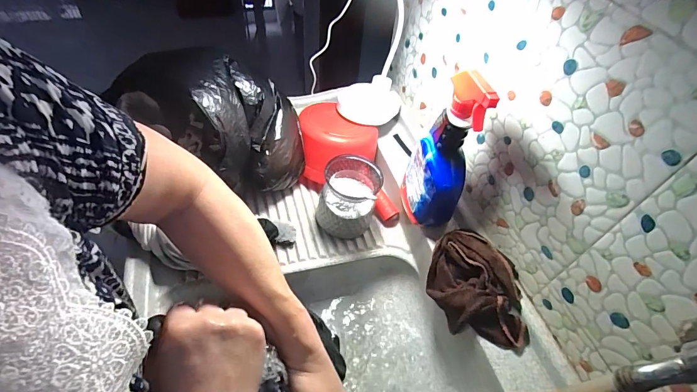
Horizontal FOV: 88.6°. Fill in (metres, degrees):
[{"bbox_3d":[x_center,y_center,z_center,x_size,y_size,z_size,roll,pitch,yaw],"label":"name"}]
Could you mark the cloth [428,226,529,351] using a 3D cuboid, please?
[{"bbox_3d":[0.197,0.143,0.550,0.111,0.084,0.179,-8,52,-11],"label":"cloth"}]

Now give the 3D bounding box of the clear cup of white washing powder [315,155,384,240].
[{"bbox_3d":[0.001,0.003,0.656,0.098,0.117,0.107,2,51,-3],"label":"clear cup of white washing powder"}]

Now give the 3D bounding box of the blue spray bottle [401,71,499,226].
[{"bbox_3d":[0.145,-0.068,0.549,0.085,0.260,0.095,11,51,4],"label":"blue spray bottle"}]

